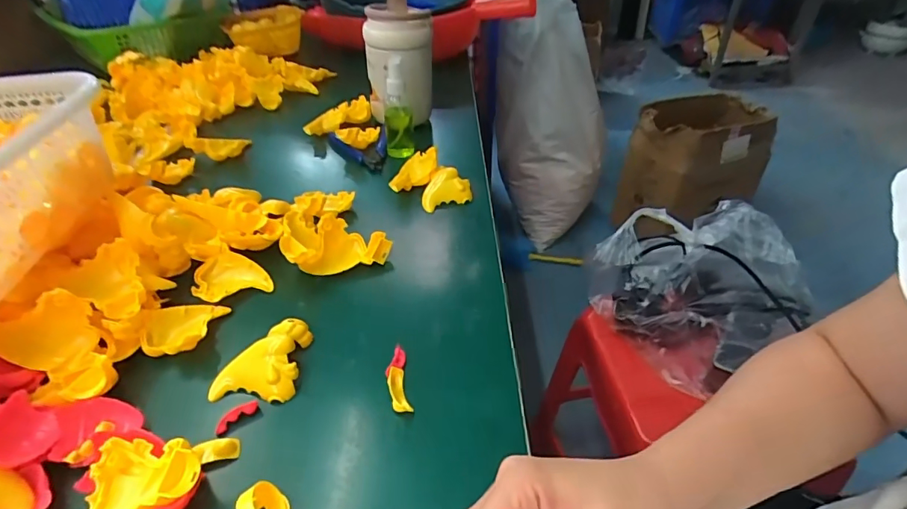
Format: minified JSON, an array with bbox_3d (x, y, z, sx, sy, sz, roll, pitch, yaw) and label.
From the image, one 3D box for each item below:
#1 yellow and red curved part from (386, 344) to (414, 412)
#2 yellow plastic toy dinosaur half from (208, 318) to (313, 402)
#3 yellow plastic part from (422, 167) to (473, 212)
[{"bbox_3d":[-0.039,0.087,0.338,0.015,0.014,0.055,-8,40,-8],"label":"yellow and red curved part"},{"bbox_3d":[-0.136,0.073,0.343,0.055,0.026,0.061,-1,39,0],"label":"yellow plastic toy dinosaur half"},{"bbox_3d":[-0.011,-0.073,0.533,0.054,0.031,0.042,-16,41,-17],"label":"yellow plastic part"}]

